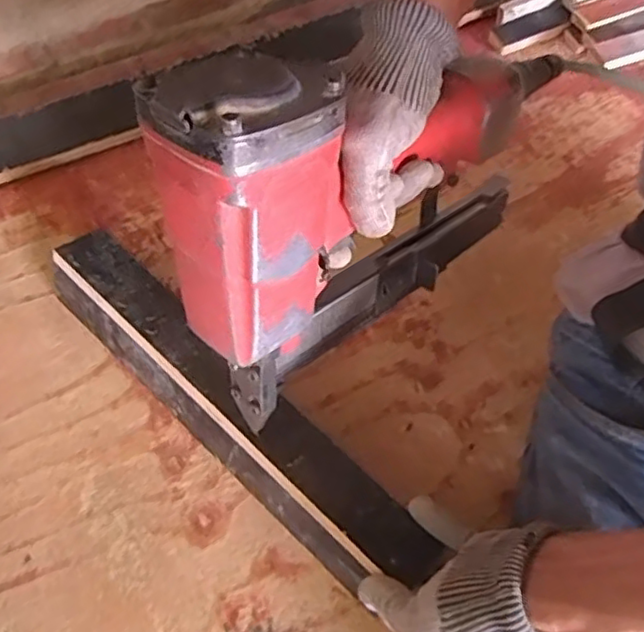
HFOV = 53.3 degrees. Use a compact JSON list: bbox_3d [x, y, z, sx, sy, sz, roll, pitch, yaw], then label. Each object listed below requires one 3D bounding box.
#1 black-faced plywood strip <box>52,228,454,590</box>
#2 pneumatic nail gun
[{"bbox_3d":[-0.073,0.069,0.496,0.366,0.059,0.062,39,69,17],"label":"black-faced plywood strip"},{"bbox_3d":[0.029,-0.084,0.402,0.282,0.255,0.087,-40,72,-19],"label":"pneumatic nail gun"}]

